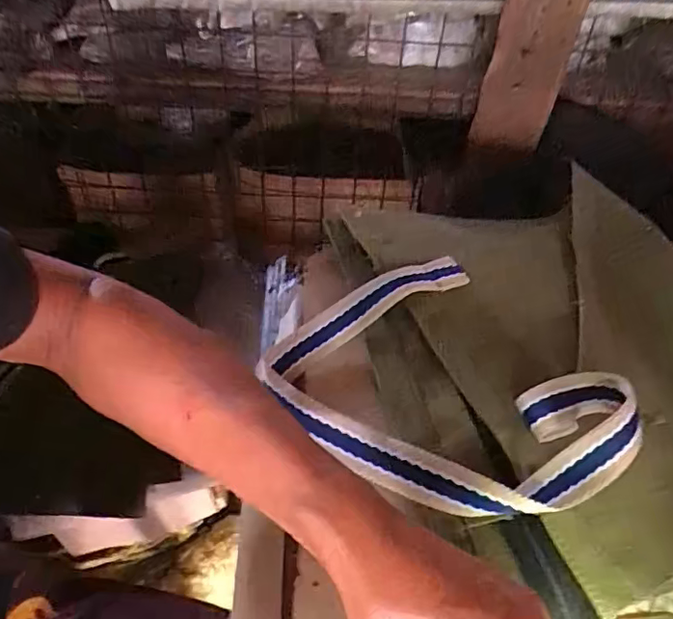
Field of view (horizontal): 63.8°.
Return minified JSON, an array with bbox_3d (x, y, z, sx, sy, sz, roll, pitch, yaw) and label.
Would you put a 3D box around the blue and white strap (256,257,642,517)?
[{"bbox_3d":[0.072,0.050,0.364,0.172,0.038,0.212,-28,54,-27],"label":"blue and white strap"}]

